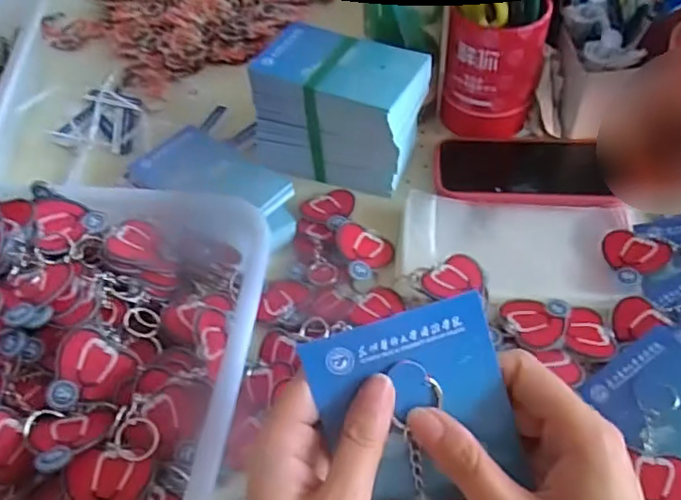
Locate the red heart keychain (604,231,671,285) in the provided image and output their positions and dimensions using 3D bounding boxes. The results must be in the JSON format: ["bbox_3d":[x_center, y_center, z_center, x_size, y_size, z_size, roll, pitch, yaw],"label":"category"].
[{"bbox_3d":[0.233,0.001,0.469,0.044,0.012,0.047,-23,53,-13],"label":"red heart keychain"}]

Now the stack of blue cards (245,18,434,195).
[{"bbox_3d":[-0.001,-0.125,0.527,0.135,0.092,0.090,21,56,20],"label":"stack of blue cards"}]

